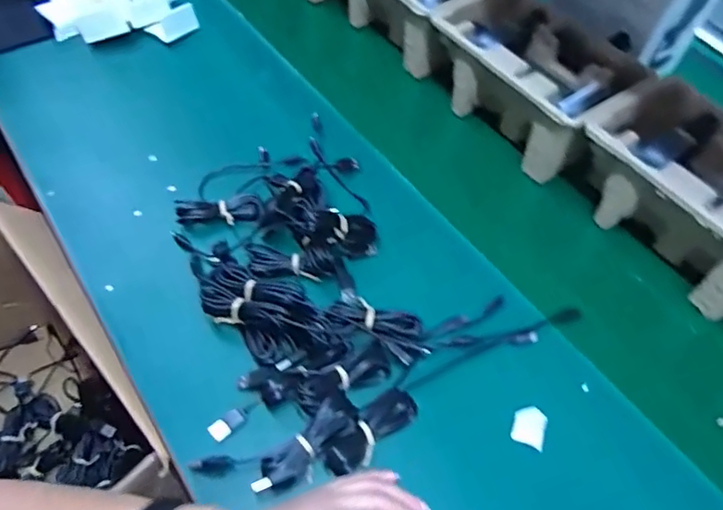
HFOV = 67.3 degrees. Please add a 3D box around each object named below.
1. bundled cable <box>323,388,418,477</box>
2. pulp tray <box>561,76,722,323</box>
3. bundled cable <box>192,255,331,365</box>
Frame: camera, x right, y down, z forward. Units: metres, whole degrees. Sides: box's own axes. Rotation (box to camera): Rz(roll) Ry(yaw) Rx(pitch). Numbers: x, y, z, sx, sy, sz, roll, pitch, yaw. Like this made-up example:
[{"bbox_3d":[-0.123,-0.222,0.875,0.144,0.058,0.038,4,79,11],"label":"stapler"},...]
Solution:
[{"bbox_3d":[0.009,0.143,0.447,0.088,0.019,0.032,-36,66,-24],"label":"bundled cable"},{"bbox_3d":[0.339,-0.061,0.557,0.144,0.106,0.227,-32,65,-23],"label":"pulp tray"},{"bbox_3d":[-0.100,0.043,0.498,0.155,0.045,0.069,37,61,18],"label":"bundled cable"}]

